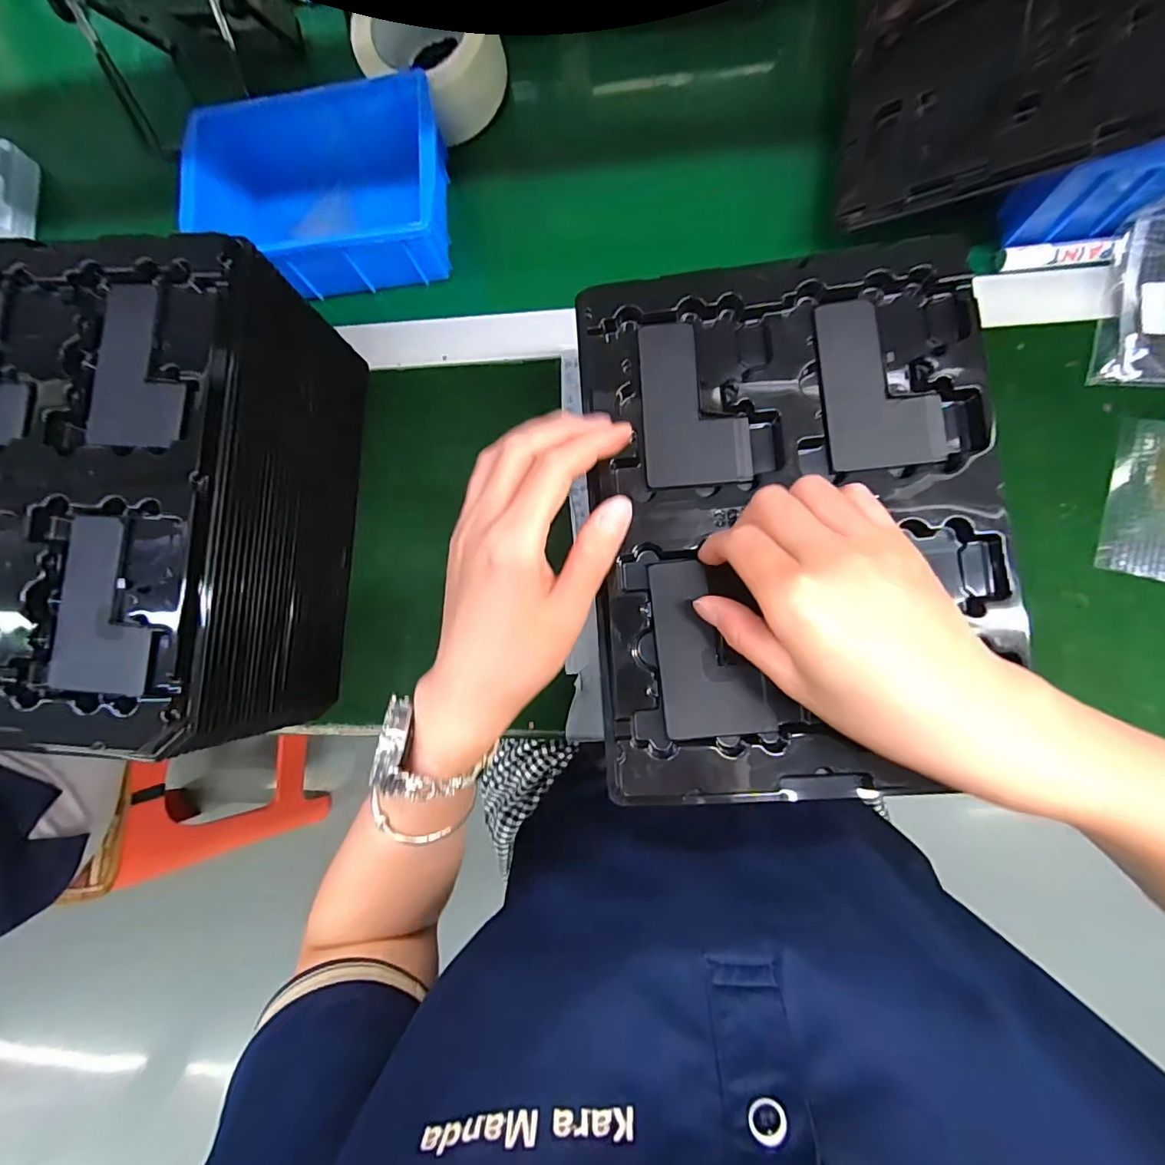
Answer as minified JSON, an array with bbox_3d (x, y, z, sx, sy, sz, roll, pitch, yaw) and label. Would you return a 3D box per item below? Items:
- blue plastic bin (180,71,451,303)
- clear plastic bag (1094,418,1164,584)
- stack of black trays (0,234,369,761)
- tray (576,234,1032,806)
[{"bbox_3d":[-0.208,-0.318,0.419,0.199,0.063,0.142,-5,84,6],"label":"blue plastic bin"},{"bbox_3d":[0.395,-0.057,0.353,0.058,0.008,0.113,14,82,10],"label":"clear plastic bag"},{"bbox_3d":[-0.297,-0.051,0.352,0.206,0.141,0.281,3,85,7],"label":"stack of black trays"},{"bbox_3d":[0.110,-0.034,0.276,0.208,0.022,0.289,-4,84,4],"label":"tray"}]

